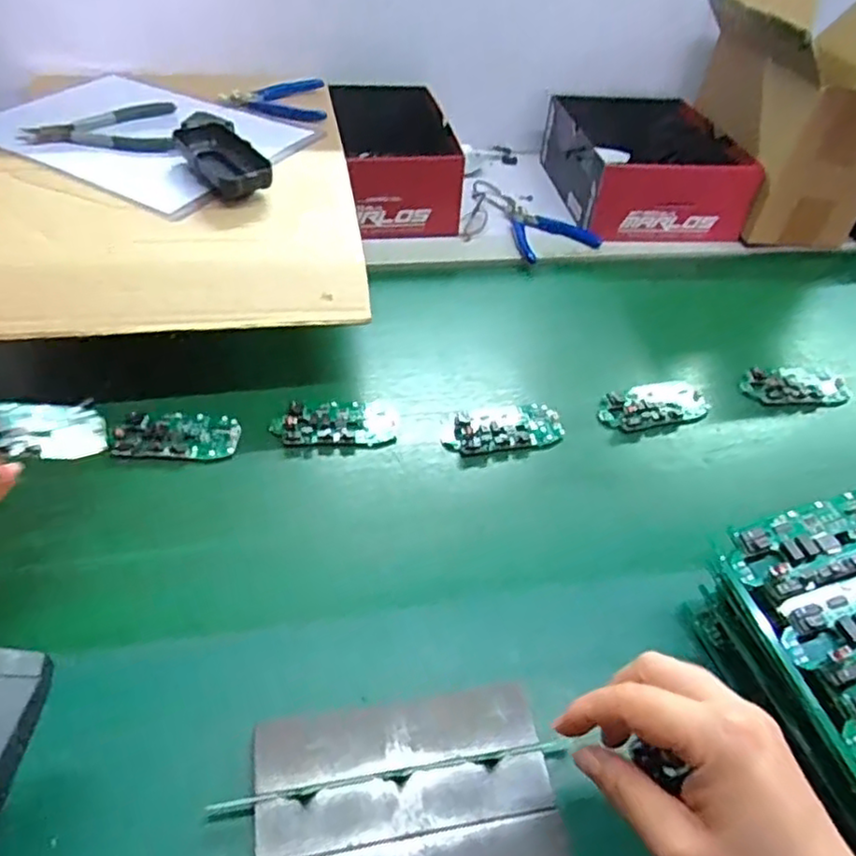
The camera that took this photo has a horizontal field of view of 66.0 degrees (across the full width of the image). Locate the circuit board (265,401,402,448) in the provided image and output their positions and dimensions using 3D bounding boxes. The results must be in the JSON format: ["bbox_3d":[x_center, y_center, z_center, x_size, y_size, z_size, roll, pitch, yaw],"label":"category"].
[{"bbox_3d":[-0.075,-0.006,0.538,0.099,0.017,0.047,-3,44,-9],"label":"circuit board"}]

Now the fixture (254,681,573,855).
[{"bbox_3d":[-0.010,0.190,0.332,0.146,0.014,0.102,-5,45,-10],"label":"fixture"}]

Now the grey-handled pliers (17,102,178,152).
[{"bbox_3d":[-0.326,-0.296,0.657,0.142,0.014,0.109,-7,47,-13],"label":"grey-handled pliers"}]

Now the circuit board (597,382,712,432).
[{"bbox_3d":[0.201,-0.022,0.592,0.097,0.018,0.054,-11,46,-17],"label":"circuit board"}]

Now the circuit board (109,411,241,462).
[{"bbox_3d":[-0.195,0.004,0.515,0.090,0.014,0.047,-1,44,-7],"label":"circuit board"}]

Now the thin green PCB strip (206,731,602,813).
[{"bbox_3d":[-0.011,0.178,0.340,0.194,0.004,0.005,-5,45,-10],"label":"thin green PCB strip"}]

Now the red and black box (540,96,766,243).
[{"bbox_3d":[0.269,-0.334,0.831,0.186,0.098,0.233,-3,46,-9],"label":"red and black box"}]

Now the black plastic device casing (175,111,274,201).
[{"bbox_3d":[-0.194,-0.255,0.613,0.062,0.024,0.136,-20,51,-23],"label":"black plastic device casing"}]

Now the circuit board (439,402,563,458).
[{"bbox_3d":[0.063,0.000,0.552,0.100,0.012,0.047,-9,46,-15],"label":"circuit board"}]

